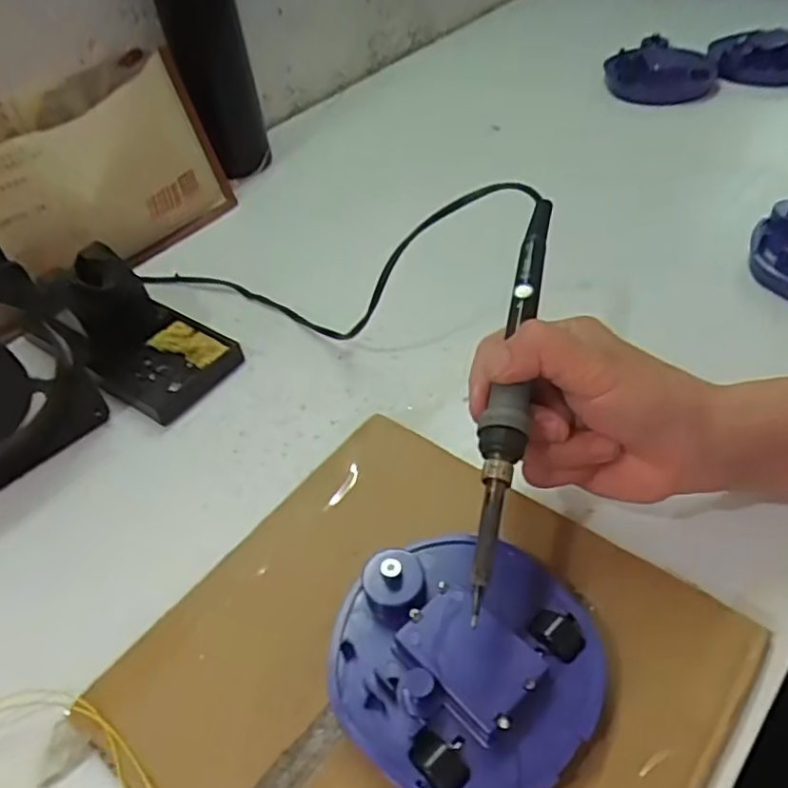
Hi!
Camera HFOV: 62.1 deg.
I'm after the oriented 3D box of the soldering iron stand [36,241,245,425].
[{"bbox_3d":[-0.165,-0.043,0.420,0.102,0.068,0.071,23,54,26],"label":"soldering iron stand"}]

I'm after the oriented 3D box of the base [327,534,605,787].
[{"bbox_3d":[0.030,0.111,0.275,0.106,0.032,0.103,-4,46,4],"label":"base"}]

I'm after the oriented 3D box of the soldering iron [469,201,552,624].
[{"bbox_3d":[0.053,-0.008,0.295,0.018,0.025,0.211,7,60,13],"label":"soldering iron"}]

